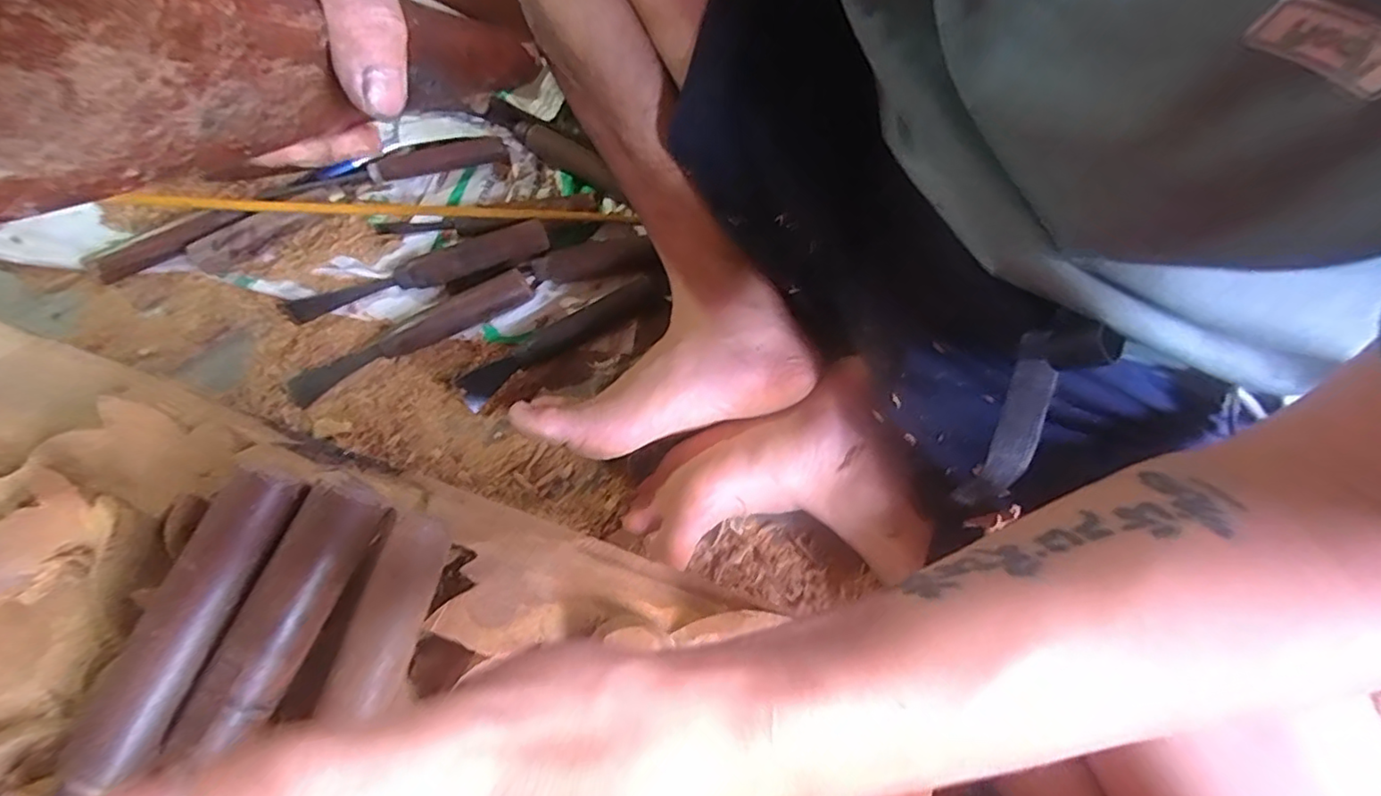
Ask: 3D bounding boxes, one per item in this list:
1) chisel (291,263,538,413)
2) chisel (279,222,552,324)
[{"bbox_3d":[-0.233,-0.052,0.497,0.207,0.023,0.026,-27,71,-10],"label":"chisel"},{"bbox_3d":[-0.235,-0.103,0.509,0.228,0.023,0.035,-17,70,-7],"label":"chisel"}]

